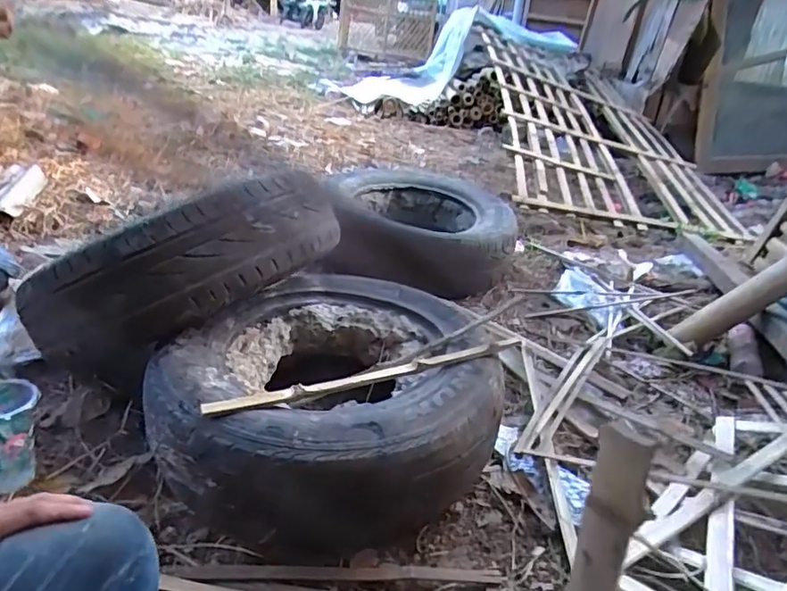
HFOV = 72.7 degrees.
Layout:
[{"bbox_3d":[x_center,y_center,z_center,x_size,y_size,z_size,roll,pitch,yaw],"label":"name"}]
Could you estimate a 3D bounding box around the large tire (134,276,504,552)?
[{"bbox_3d":[-0.079,0.159,0.911,0.495,0.186,0.563,18,28,22],"label":"large tire"}]

